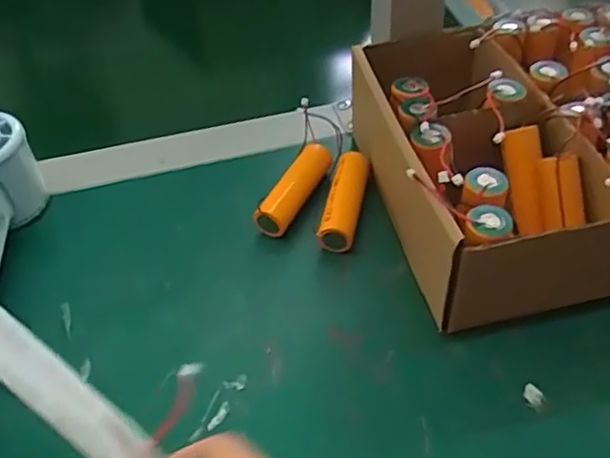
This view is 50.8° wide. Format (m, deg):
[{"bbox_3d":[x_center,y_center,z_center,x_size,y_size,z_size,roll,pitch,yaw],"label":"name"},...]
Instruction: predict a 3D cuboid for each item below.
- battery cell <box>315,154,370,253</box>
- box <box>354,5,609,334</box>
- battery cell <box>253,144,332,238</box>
[{"bbox_3d":[0.025,-0.017,0.412,0.021,0.024,0.071,8,48,11],"label":"battery cell"},{"bbox_3d":[0.146,-0.050,0.394,0.187,0.081,0.183,-11,47,-6],"label":"box"},{"bbox_3d":[-0.005,-0.024,0.422,0.022,0.021,0.072,24,53,24],"label":"battery cell"}]

